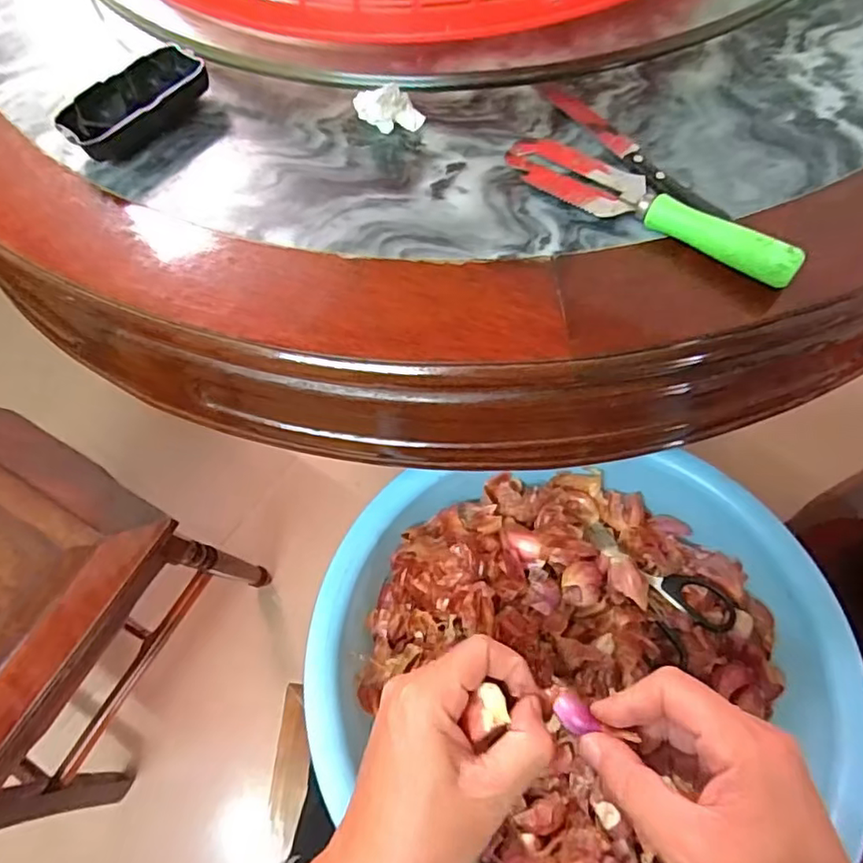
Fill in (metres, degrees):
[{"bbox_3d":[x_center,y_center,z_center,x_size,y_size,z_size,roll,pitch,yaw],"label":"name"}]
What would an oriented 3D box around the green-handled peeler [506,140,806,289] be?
[{"bbox_3d":[0.134,-0.147,0.368,0.195,0.028,0.038,35,72,17],"label":"green-handled peeler"}]

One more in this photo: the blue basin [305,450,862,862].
[{"bbox_3d":[0.091,0.159,0.390,0.332,0.095,0.305,1,66,3],"label":"blue basin"}]

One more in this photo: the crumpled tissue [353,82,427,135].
[{"bbox_3d":[-0.030,-0.231,0.417,0.048,0.026,0.024,-8,66,-1],"label":"crumpled tissue"}]

